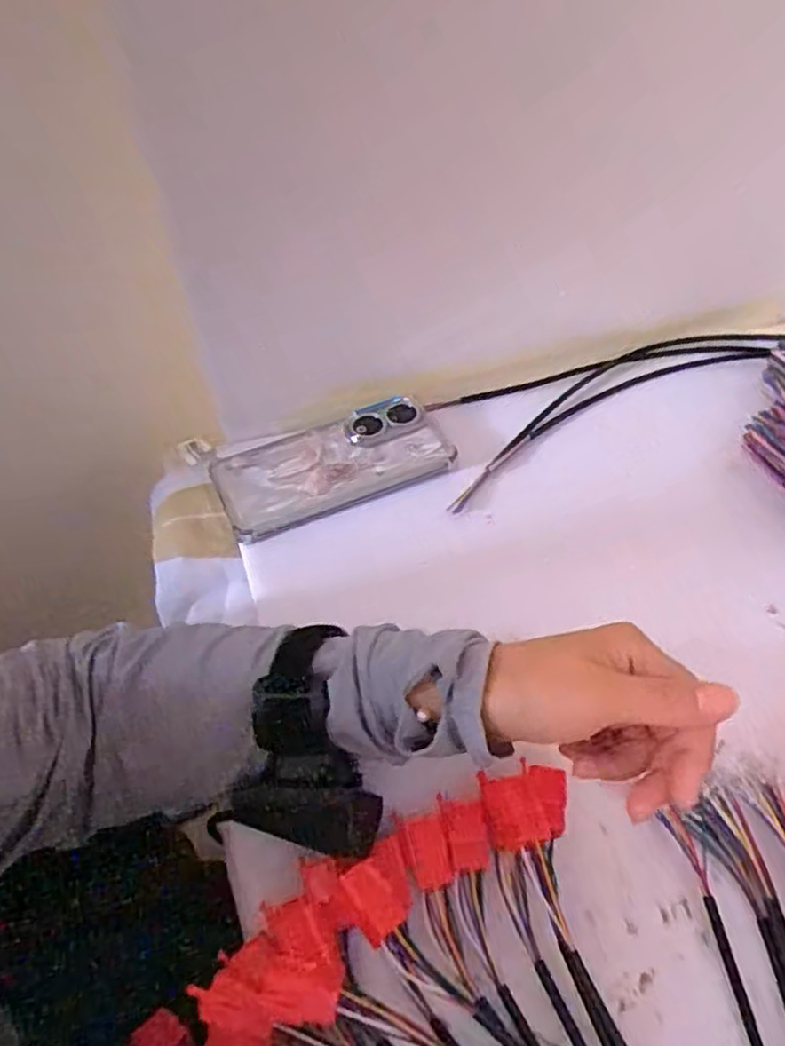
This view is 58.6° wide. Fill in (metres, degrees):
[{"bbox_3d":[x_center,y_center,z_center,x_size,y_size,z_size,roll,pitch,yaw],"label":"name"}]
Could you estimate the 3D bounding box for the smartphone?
[{"bbox_3d":[-0.042,-0.042,0.490,0.157,0.016,0.077,-20,56,-15],"label":"smartphone"}]

